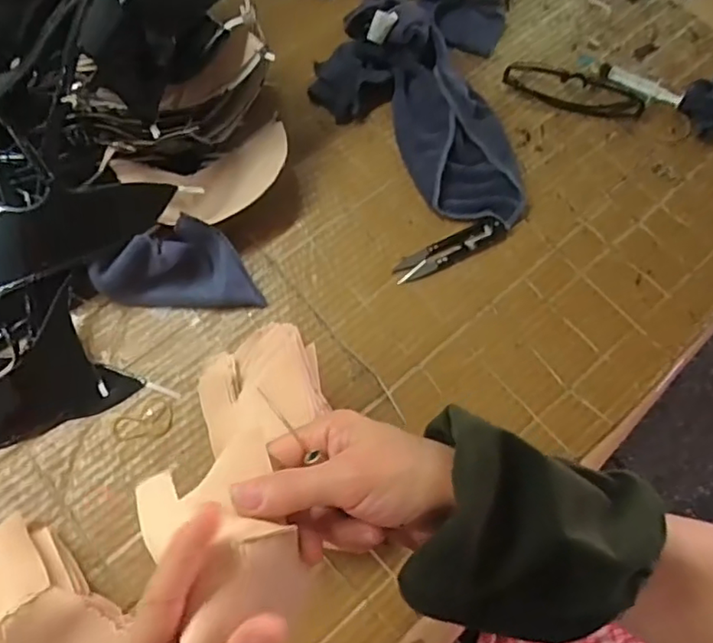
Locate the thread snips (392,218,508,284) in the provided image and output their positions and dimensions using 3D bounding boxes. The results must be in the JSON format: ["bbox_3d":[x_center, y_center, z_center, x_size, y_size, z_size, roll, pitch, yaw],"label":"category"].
[{"bbox_3d":[0.082,-0.062,0.527,0.102,0.008,0.024,-24,70,-9],"label":"thread snips"}]

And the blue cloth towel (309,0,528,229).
[{"bbox_3d":[0.055,-0.219,0.564,0.185,0.056,0.258,0,68,0],"label":"blue cloth towel"}]

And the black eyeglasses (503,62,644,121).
[{"bbox_3d":[0.210,-0.228,0.588,0.133,0.019,0.053,8,68,3],"label":"black eyeglasses"}]

